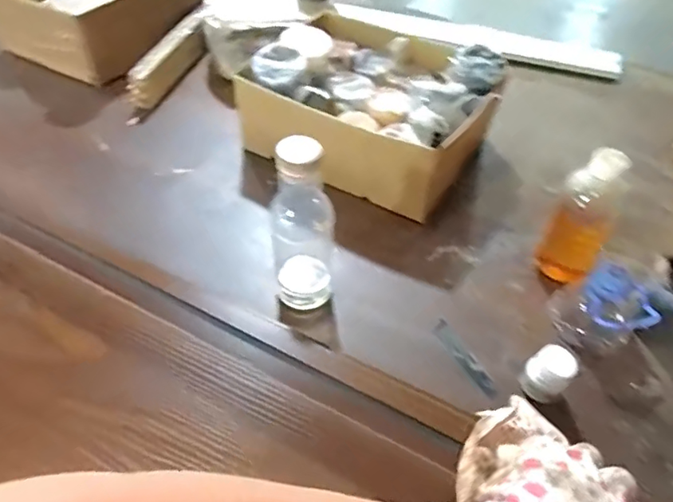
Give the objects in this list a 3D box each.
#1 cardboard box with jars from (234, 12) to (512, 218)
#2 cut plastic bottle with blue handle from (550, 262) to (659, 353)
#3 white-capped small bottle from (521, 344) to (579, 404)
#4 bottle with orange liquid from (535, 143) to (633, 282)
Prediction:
[{"bbox_3d":[0.053,-0.208,0.758,0.319,0.151,0.241,28,55,22],"label":"cardboard box with jars"},{"bbox_3d":[0.297,0.059,0.576,0.091,0.086,0.081,4,50,3],"label":"cut plastic bottle with blue handle"},{"bbox_3d":[0.213,0.127,0.531,0.040,0.055,0.041,0,50,0],"label":"white-capped small bottle"},{"bbox_3d":[0.273,-0.026,0.585,0.062,0.180,0.051,21,53,17],"label":"bottle with orange liquid"}]

